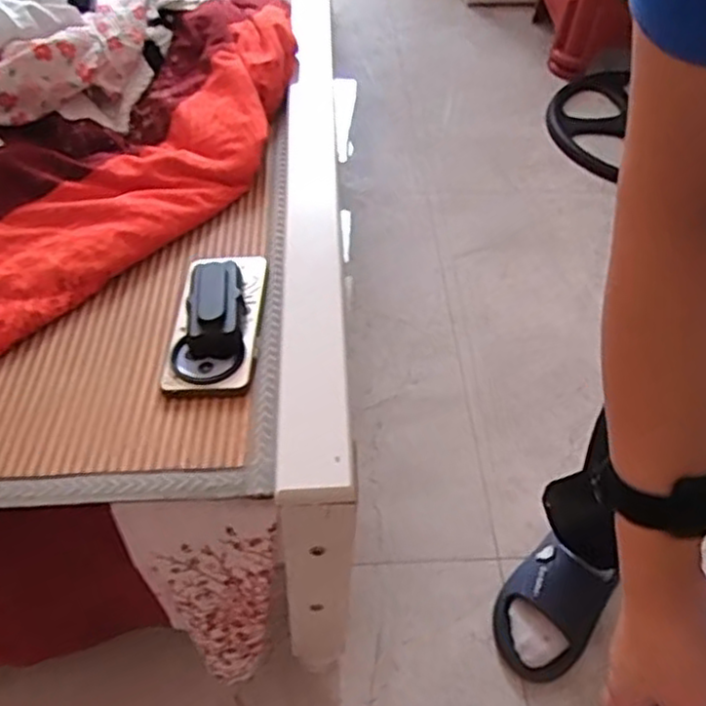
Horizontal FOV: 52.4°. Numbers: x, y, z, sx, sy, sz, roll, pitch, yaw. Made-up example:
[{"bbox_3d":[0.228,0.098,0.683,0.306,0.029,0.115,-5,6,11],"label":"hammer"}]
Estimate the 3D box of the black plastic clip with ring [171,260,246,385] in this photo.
[{"bbox_3d":[-0.131,-0.029,0.658,0.064,0.037,0.134,-2,49,-5],"label":"black plastic clip with ring"}]

